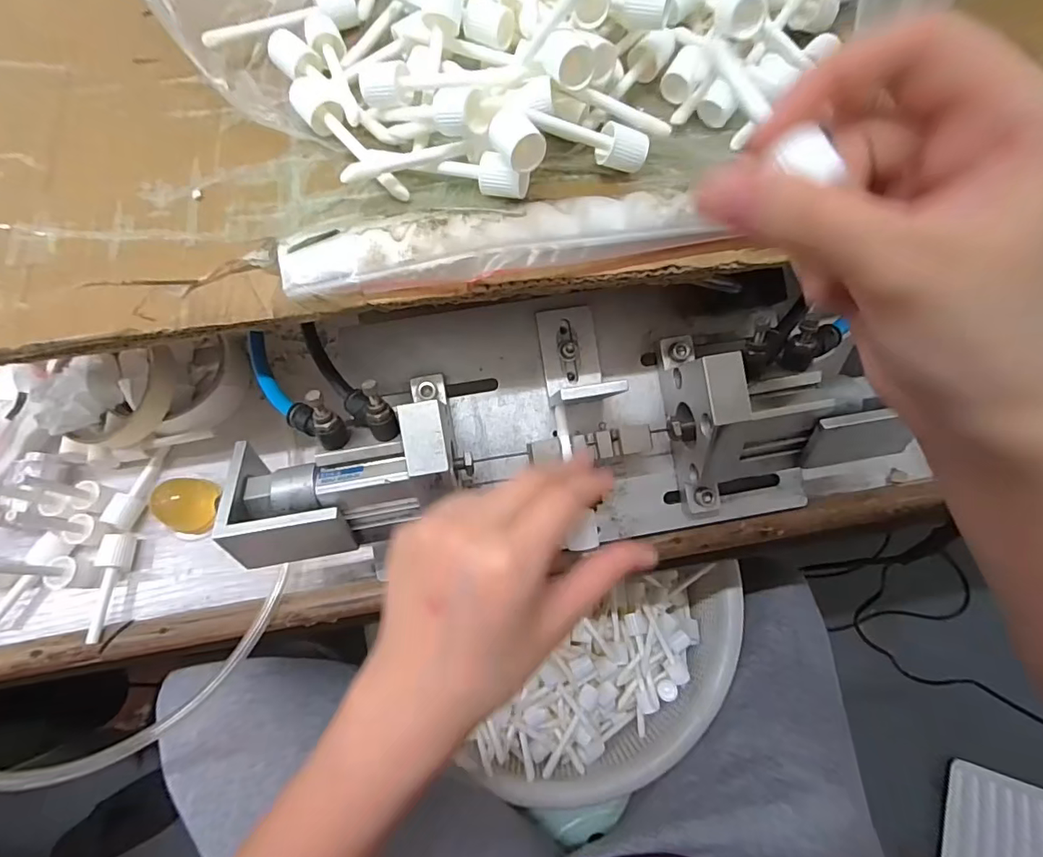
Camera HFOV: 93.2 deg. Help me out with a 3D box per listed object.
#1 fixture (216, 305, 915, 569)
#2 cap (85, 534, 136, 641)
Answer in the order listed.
[{"bbox_3d":[0.024,-0.004,0.290,0.363,0.096,0.136,-5,71,-2],"label":"fixture"},{"bbox_3d":[-0.263,0.101,0.316,0.016,0.019,0.065,1,71,0],"label":"cap"}]

